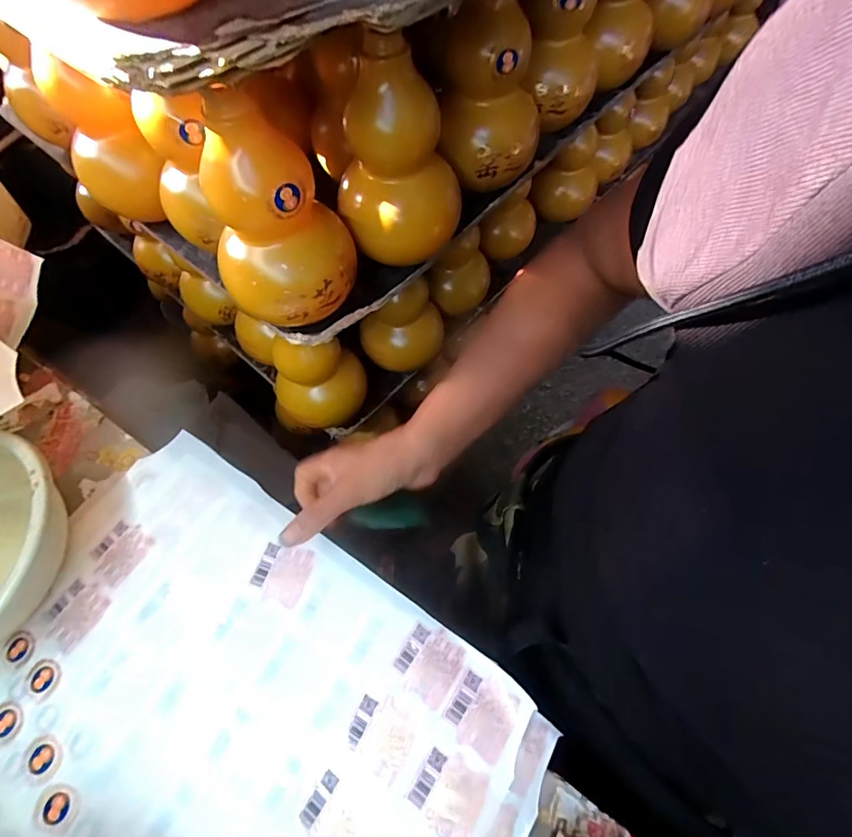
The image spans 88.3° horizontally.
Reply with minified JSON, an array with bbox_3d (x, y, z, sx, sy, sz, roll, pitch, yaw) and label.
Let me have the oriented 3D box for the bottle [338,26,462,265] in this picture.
[{"bbox_3d":[-0.026,-0.195,0.325,0.097,0.136,0.076,4,62,3],"label":"bottle"}]

